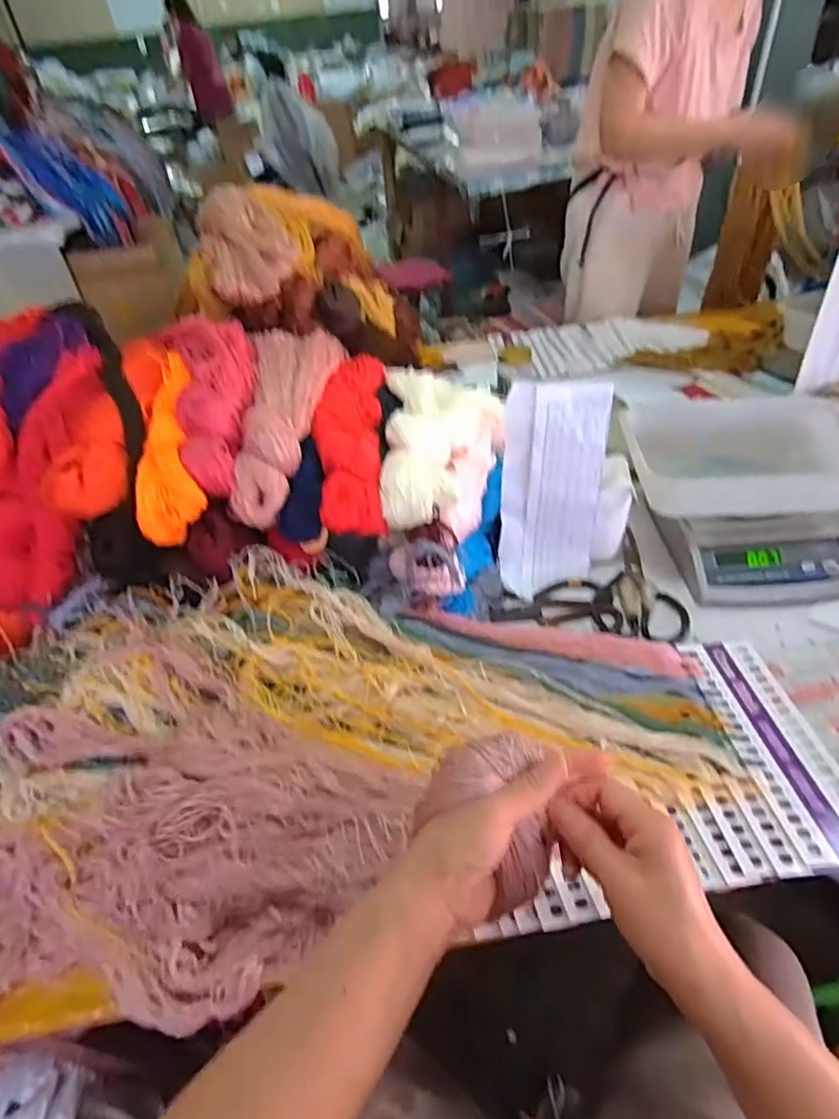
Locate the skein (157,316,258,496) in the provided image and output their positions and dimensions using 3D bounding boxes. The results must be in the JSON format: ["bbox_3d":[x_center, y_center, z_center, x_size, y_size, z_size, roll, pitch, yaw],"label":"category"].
[{"bbox_3d":[-0.241,-0.195,0.679,0.106,0.053,0.281,-11,55,-5],"label":"skein"}]

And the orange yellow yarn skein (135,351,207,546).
[{"bbox_3d":[-0.270,-0.141,0.660,0.062,0.063,0.256,-8,65,-2],"label":"orange yellow yarn skein"}]

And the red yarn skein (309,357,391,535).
[{"bbox_3d":[-0.083,-0.165,0.735,0.073,0.078,0.325,-5,43,2],"label":"red yarn skein"}]

